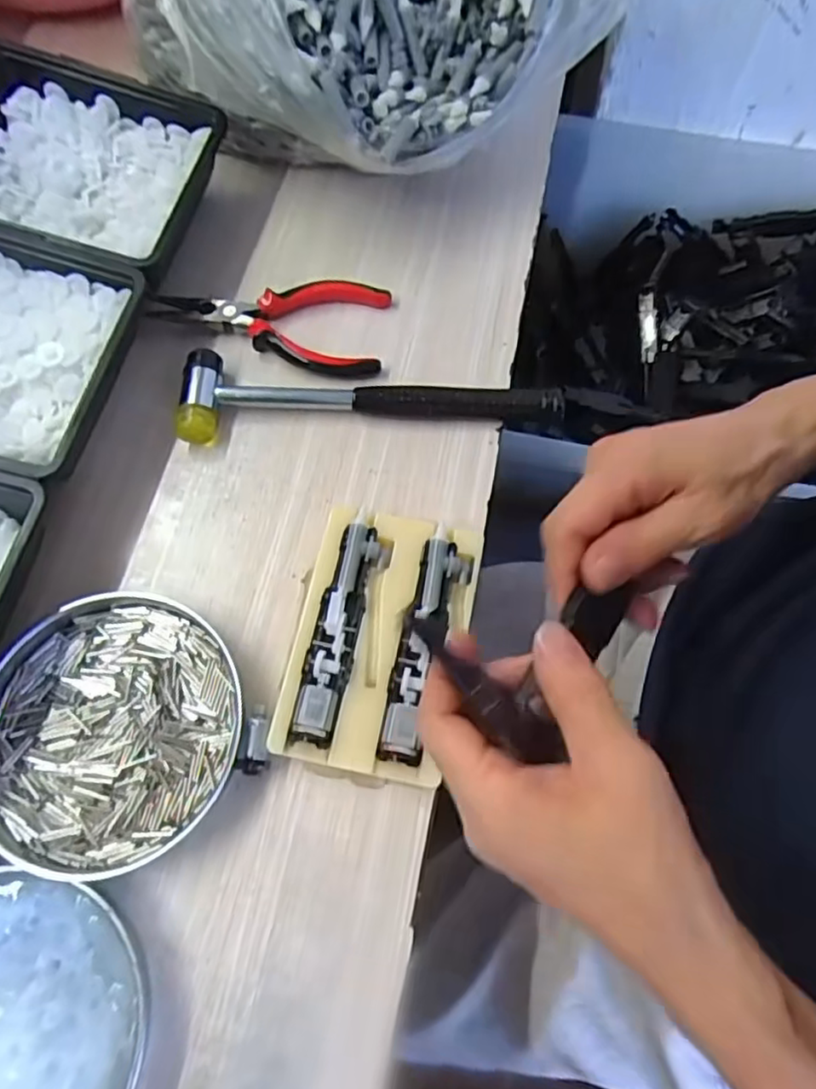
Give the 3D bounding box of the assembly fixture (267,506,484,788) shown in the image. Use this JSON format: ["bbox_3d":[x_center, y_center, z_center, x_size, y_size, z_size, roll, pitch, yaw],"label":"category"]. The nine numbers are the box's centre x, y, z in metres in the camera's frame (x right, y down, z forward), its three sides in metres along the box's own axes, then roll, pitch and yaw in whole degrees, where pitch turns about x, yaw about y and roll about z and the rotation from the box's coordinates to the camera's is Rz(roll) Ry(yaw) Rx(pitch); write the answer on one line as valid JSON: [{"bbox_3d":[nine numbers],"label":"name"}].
[{"bbox_3d":[-0.014,0.050,0.345,0.086,0.028,0.136,11,69,4],"label":"assembly fixture"}]

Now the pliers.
[{"bbox_3d":[-0.093,-0.149,0.426,0.154,0.015,0.067,7,69,3],"label":"pliers"}]

